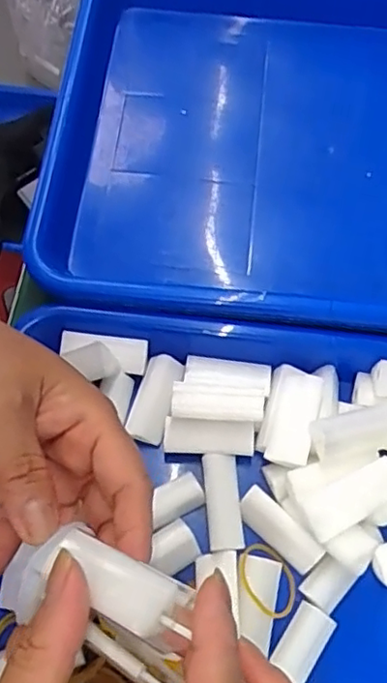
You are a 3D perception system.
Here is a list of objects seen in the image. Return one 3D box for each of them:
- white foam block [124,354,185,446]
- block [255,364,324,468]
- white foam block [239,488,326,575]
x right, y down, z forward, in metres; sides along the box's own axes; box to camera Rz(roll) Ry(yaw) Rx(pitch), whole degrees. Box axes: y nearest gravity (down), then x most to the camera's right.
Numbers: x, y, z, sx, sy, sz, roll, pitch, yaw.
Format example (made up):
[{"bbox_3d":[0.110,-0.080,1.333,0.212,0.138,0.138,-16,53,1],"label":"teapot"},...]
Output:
[{"bbox_3d":[-0.020,0.028,0.323,0.020,0.009,0.041,17,69,6],"label":"white foam block"},{"bbox_3d":[0.050,0.037,0.306,0.028,0.015,0.050,3,64,32],"label":"block"},{"bbox_3d":[0.042,0.091,0.296,0.044,0.013,0.015,43,74,15],"label":"white foam block"}]

